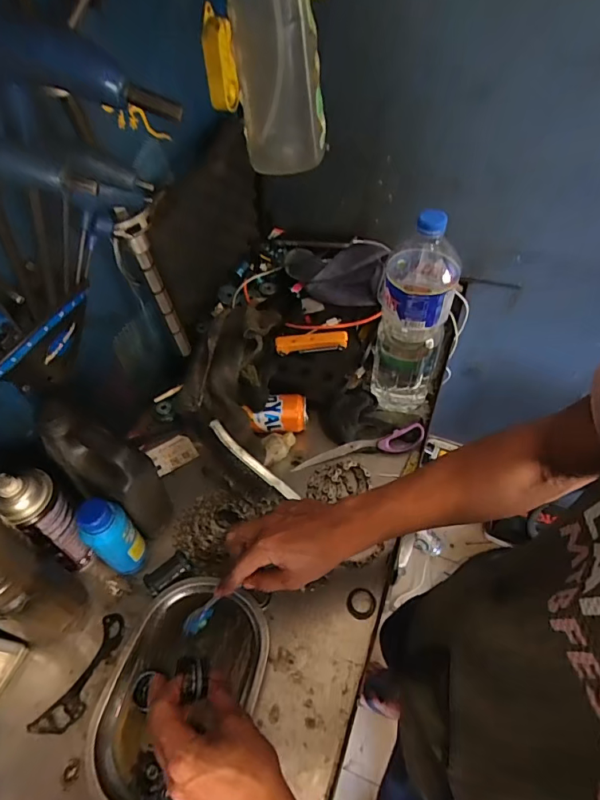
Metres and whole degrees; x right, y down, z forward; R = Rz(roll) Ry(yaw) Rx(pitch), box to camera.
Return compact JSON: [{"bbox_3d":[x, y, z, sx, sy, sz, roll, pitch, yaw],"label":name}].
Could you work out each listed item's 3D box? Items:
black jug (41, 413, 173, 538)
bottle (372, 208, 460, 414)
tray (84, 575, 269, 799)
[{"bbox_3d":[-0.223,0.100,0.535,0.111,0.188,0.051,20,56,15],"label":"black jug"},{"bbox_3d":[0.155,-0.106,0.604,0.093,0.303,0.088,17,55,12],"label":"bottle"},{"bbox_3d":[-0.131,0.309,0.483,0.152,0.029,0.220,23,57,17],"label":"tray"}]

